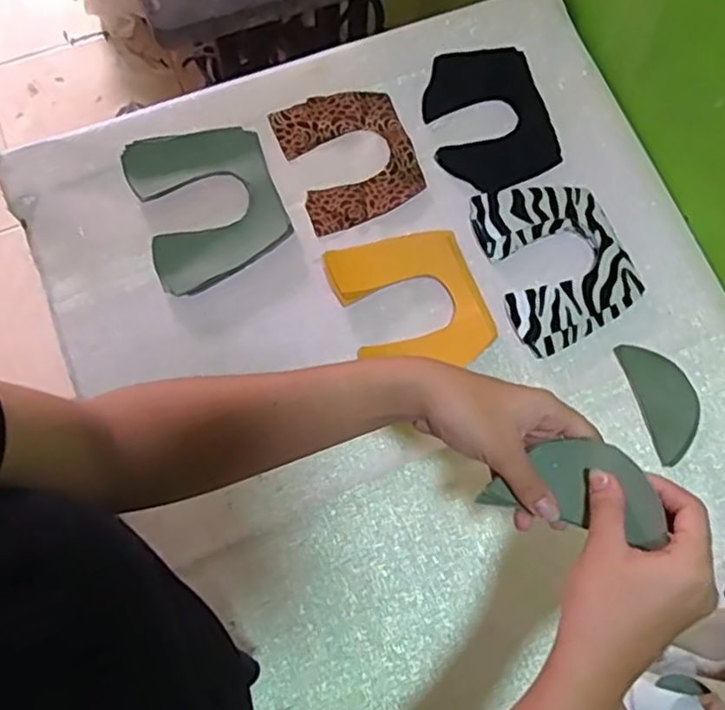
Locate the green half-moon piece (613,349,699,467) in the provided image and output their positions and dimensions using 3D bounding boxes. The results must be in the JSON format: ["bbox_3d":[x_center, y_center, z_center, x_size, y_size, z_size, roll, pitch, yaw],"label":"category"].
[{"bbox_3d":[0.278,0.040,0.629,0.053,0.005,0.110,-17,76,-5],"label":"green half-moon piece"}]

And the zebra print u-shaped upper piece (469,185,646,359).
[{"bbox_3d":[0.183,-0.094,0.655,0.128,0.009,0.162,-23,76,-7],"label":"zebra print u-shaped upper piece"}]

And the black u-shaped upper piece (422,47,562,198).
[{"bbox_3d":[0.129,-0.237,0.696,0.120,0.010,0.151,-14,79,-5],"label":"black u-shaped upper piece"}]

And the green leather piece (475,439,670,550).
[{"bbox_3d":[0.129,0.077,0.418,0.101,0.021,0.051,15,75,3],"label":"green leather piece"}]

